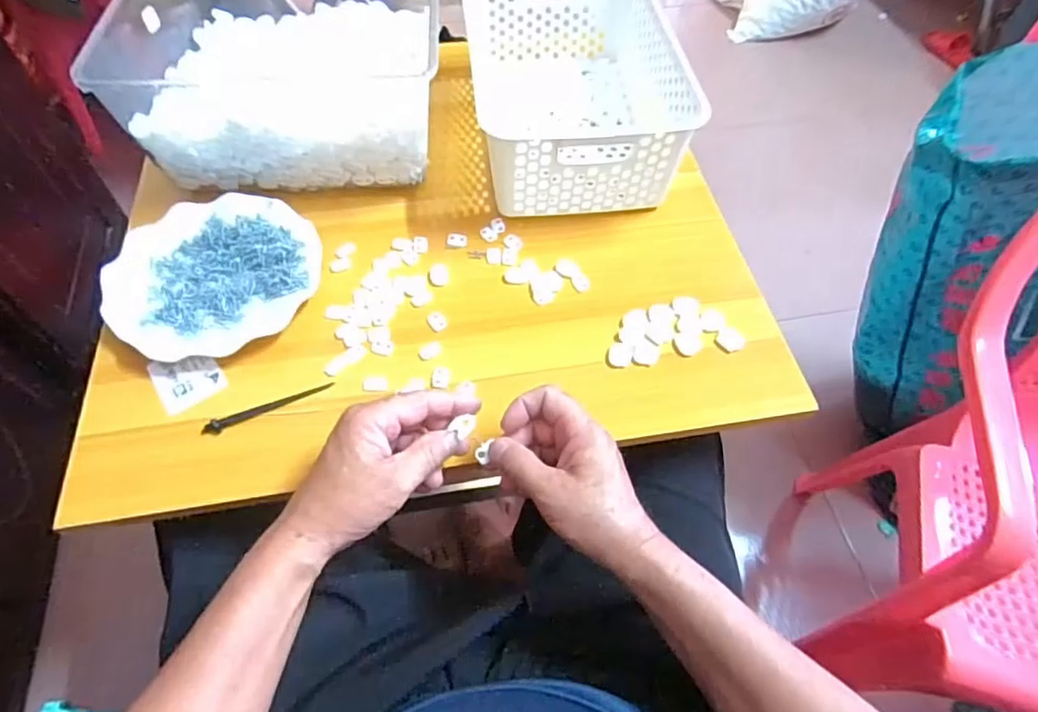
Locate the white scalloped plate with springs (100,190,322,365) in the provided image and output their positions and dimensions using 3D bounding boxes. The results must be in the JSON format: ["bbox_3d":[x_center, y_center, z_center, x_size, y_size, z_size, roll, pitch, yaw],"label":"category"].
[{"bbox_3d":[-0.277,-0.077,0.553,0.180,0.023,0.169,1,57,-2],"label":"white scalloped plate with springs"}]

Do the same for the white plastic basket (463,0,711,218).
[{"bbox_3d":[0.059,-0.294,0.650,0.218,0.111,0.311,-4,57,-5],"label":"white plastic basket"}]

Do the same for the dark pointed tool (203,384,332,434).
[{"bbox_3d":[-0.203,0.042,0.488,0.103,0.007,0.009,-21,60,-15],"label":"dark pointed tool"}]

